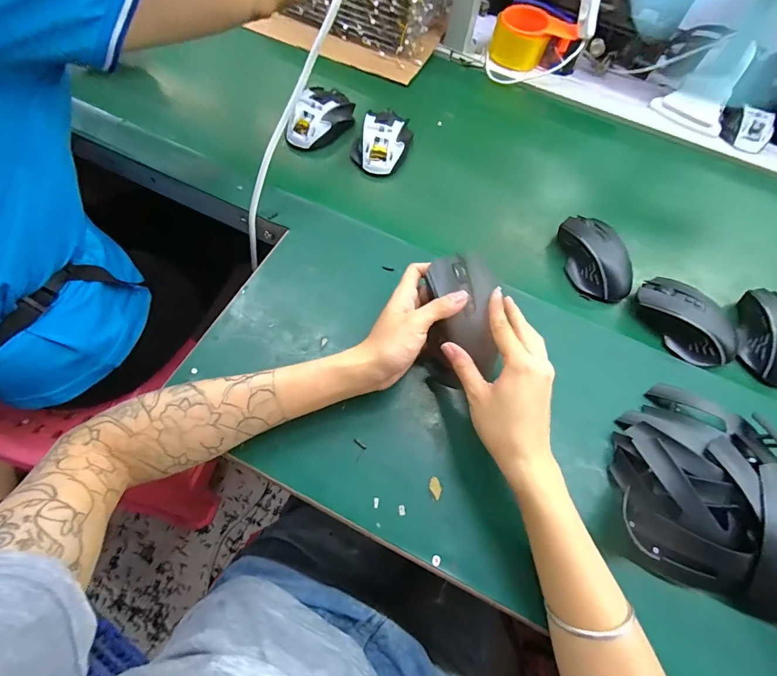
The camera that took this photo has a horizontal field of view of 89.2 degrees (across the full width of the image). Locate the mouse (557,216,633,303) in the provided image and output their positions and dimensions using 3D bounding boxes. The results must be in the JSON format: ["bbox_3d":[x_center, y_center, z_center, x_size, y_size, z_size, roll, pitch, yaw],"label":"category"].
[{"bbox_3d":[0.248,-0.100,0.475,0.056,0.041,0.117,-10,65,-9],"label":"mouse"}]

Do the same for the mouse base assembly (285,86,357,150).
[{"bbox_3d":[-0.097,-0.309,0.549,0.065,0.038,0.115,36,67,13],"label":"mouse base assembly"}]

